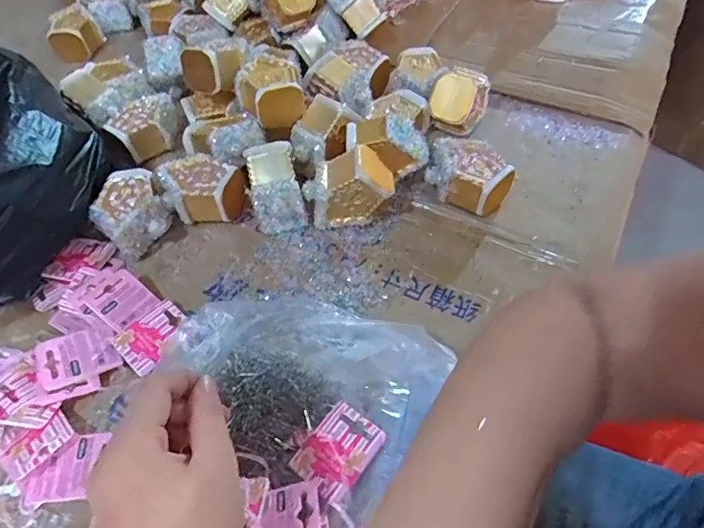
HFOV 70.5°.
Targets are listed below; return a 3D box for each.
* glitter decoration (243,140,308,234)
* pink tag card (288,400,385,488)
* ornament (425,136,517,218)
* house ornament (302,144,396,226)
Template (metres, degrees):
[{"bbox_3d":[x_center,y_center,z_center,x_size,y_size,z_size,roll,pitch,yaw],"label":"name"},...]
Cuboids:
[{"bbox_3d":[-0.076,-0.075,0.494,0.050,0.055,0.084,-15,88,0],"label":"glitter decoration"},{"bbox_3d":[-0.009,0.133,0.357,0.045,0.006,0.058,30,59,25],"label":"pink tag card"},{"bbox_3d":[0.118,-0.090,0.509,0.089,0.046,0.058,24,57,21],"label":"ornament"},{"bbox_3d":[-0.002,-0.074,0.488,0.083,0.075,0.041,-5,51,0],"label":"house ornament"}]

